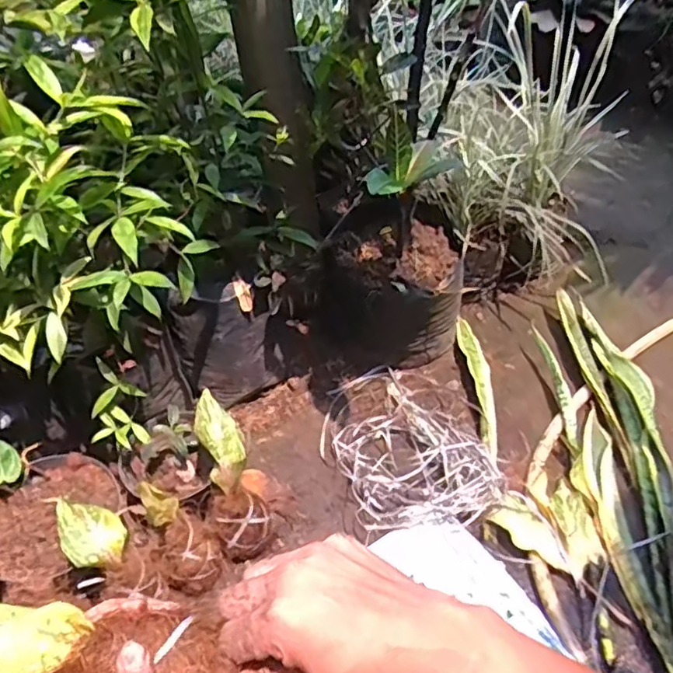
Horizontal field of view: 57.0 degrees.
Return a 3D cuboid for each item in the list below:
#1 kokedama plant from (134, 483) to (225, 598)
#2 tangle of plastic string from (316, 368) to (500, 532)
[{"bbox_3d":[-0.192,0.253,0.781,0.075,0.166,0.067,-28,45,-23],"label":"kokedama plant"},{"bbox_3d":[0.109,0.149,0.936,0.232,0.068,0.312,-11,40,-5],"label":"tangle of plastic string"}]

